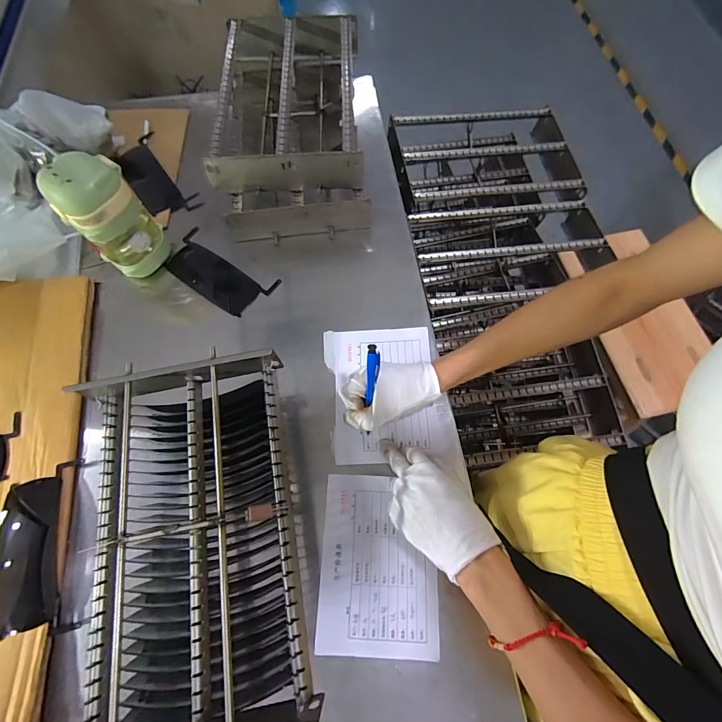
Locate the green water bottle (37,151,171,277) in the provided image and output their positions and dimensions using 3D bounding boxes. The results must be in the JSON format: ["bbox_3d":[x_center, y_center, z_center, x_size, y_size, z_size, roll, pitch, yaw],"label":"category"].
[{"bbox_3d":[-0.325,-0.187,0.478,0.067,0.147,0.086,43,75,15],"label":"green water bottle"}]

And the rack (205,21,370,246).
[{"bbox_3d":[-0.110,-0.371,0.570,0.222,0.114,0.340,-6,69,-2],"label":"rack"}]

